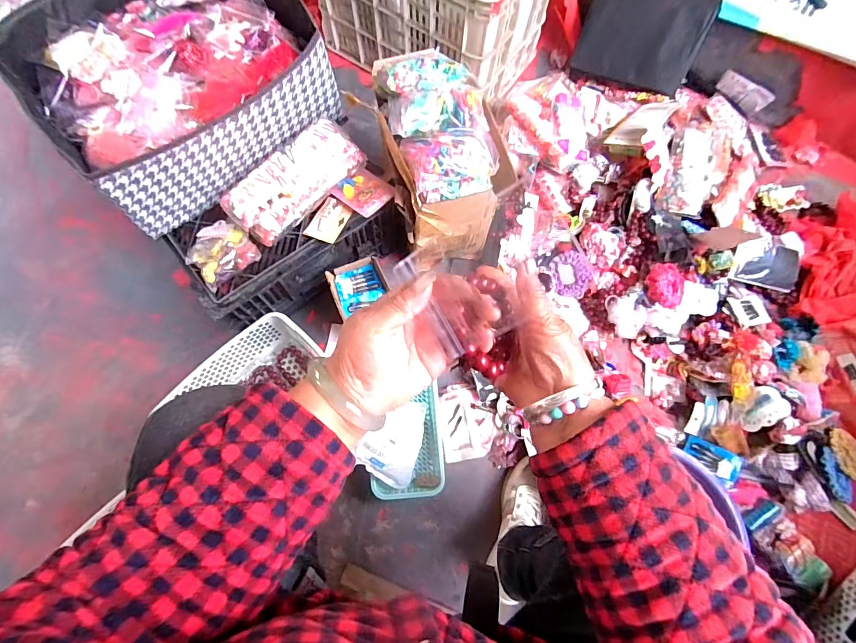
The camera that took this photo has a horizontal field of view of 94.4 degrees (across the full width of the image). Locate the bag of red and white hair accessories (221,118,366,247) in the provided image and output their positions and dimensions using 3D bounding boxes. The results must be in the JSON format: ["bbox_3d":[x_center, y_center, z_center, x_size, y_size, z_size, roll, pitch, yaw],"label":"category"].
[{"bbox_3d":[-0.218,-0.231,0.656,0.095,0.068,0.231,40,75,10],"label":"bag of red and white hair accessories"}]

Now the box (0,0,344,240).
[{"bbox_3d":[-0.396,-0.398,0.648,0.398,0.144,0.362,-40,78,-13],"label":"box"}]

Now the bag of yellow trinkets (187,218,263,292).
[{"bbox_3d":[-0.334,-0.111,0.641,0.094,0.036,0.100,-42,78,-13],"label":"bag of yellow trinkets"}]

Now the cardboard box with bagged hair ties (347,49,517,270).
[{"bbox_3d":[0.013,-0.282,0.739,0.181,0.291,0.268,-18,74,-7],"label":"cardboard box with bagged hair ties"}]

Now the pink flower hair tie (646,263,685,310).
[{"bbox_3d":[0.488,-0.074,0.812,0.071,0.019,0.084,13,90,11],"label":"pink flower hair tie"}]

